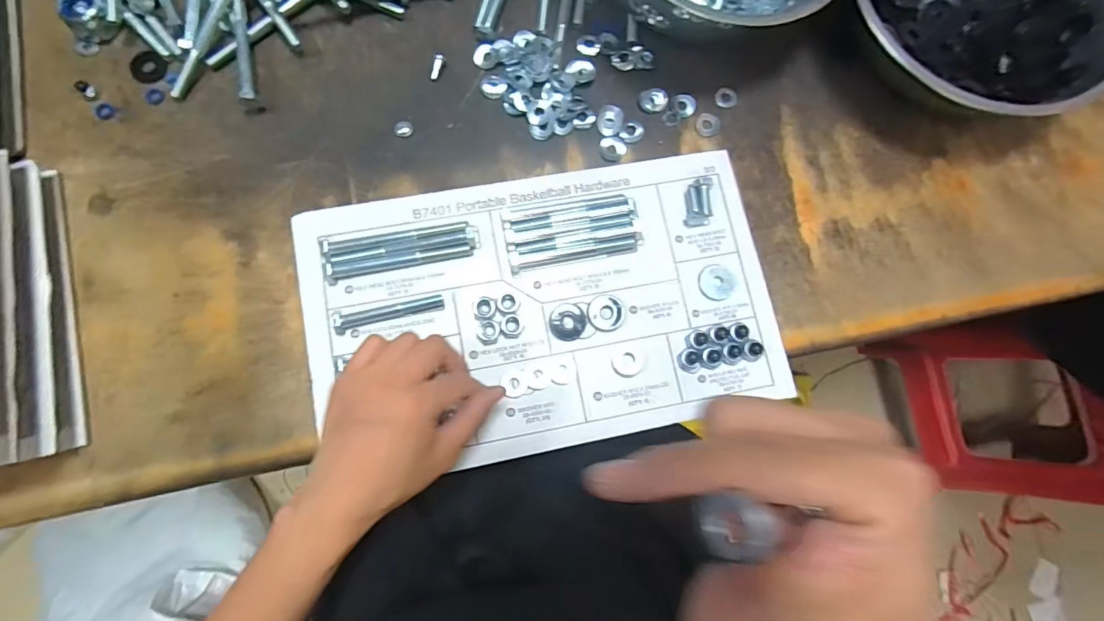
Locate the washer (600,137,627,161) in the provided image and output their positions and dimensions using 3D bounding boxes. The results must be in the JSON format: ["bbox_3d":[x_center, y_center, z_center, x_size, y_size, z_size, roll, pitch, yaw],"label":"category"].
[{"bbox_3d":[0.054,-0.143,0.415,0.024,0.004,0.021,-5,81,-4],"label":"washer"}]

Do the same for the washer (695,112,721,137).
[{"bbox_3d":[0.141,-0.167,0.424,0.021,0.004,0.021,15,80,0],"label":"washer"}]

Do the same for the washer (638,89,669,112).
[{"bbox_3d":[0.093,-0.192,0.429,0.026,0.004,0.022,0,81,-3],"label":"washer"}]

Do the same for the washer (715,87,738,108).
[{"bbox_3d":[0.160,-0.195,0.430,0.019,0.004,0.020,0,81,-3],"label":"washer"}]

